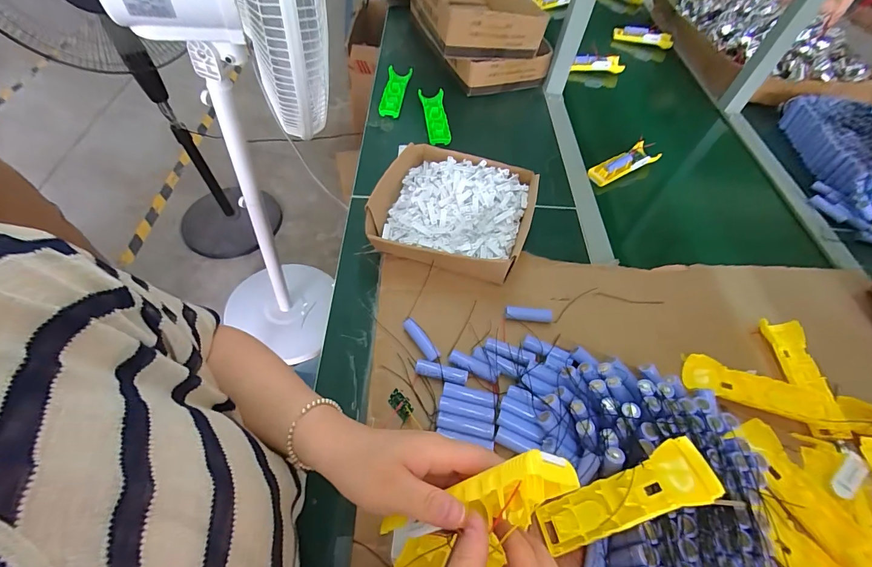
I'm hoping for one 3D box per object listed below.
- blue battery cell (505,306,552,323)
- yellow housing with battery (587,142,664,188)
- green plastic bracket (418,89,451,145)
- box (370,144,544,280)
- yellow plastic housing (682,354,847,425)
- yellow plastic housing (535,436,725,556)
[{"bbox_3d":[0.130,0.044,0.536,0.064,0.018,0.017,8,58,2],"label":"blue battery cell"},{"bbox_3d":[0.375,-0.239,0.764,0.156,0.028,0.047,-24,62,-18],"label":"yellow housing with battery"},{"bbox_3d":[-0.002,-0.345,0.792,0.049,0.020,0.161,-5,58,-6],"label":"green plastic bracket"},{"bbox_3d":[0.028,-0.116,0.612,0.234,0.062,0.236,18,59,8],"label":"box"},{"bbox_3d":[0.419,0.141,0.491,0.186,0.023,0.047,15,58,6],"label":"yellow plastic housing"},{"bbox_3d":[0.169,0.200,0.356,0.162,0.022,0.045,-36,60,19],"label":"yellow plastic housing"}]

